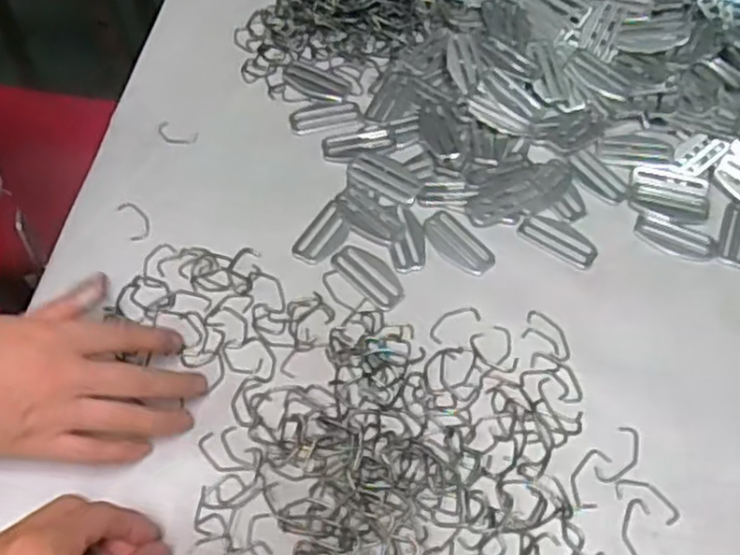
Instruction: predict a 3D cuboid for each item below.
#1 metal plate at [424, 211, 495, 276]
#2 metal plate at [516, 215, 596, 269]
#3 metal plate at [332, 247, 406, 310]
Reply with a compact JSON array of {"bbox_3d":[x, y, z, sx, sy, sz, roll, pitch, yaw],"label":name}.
[{"bbox_3d":[0.064,-0.025,0.546,0.031,0.005,0.058,-40,67,-23],"label":"metal plate"},{"bbox_3d":[0.142,-0.029,0.554,0.059,0.004,0.030,31,62,17],"label":"metal plate"},{"bbox_3d":[0.000,-0.003,0.527,0.028,0.004,0.061,-36,66,-21],"label":"metal plate"}]

